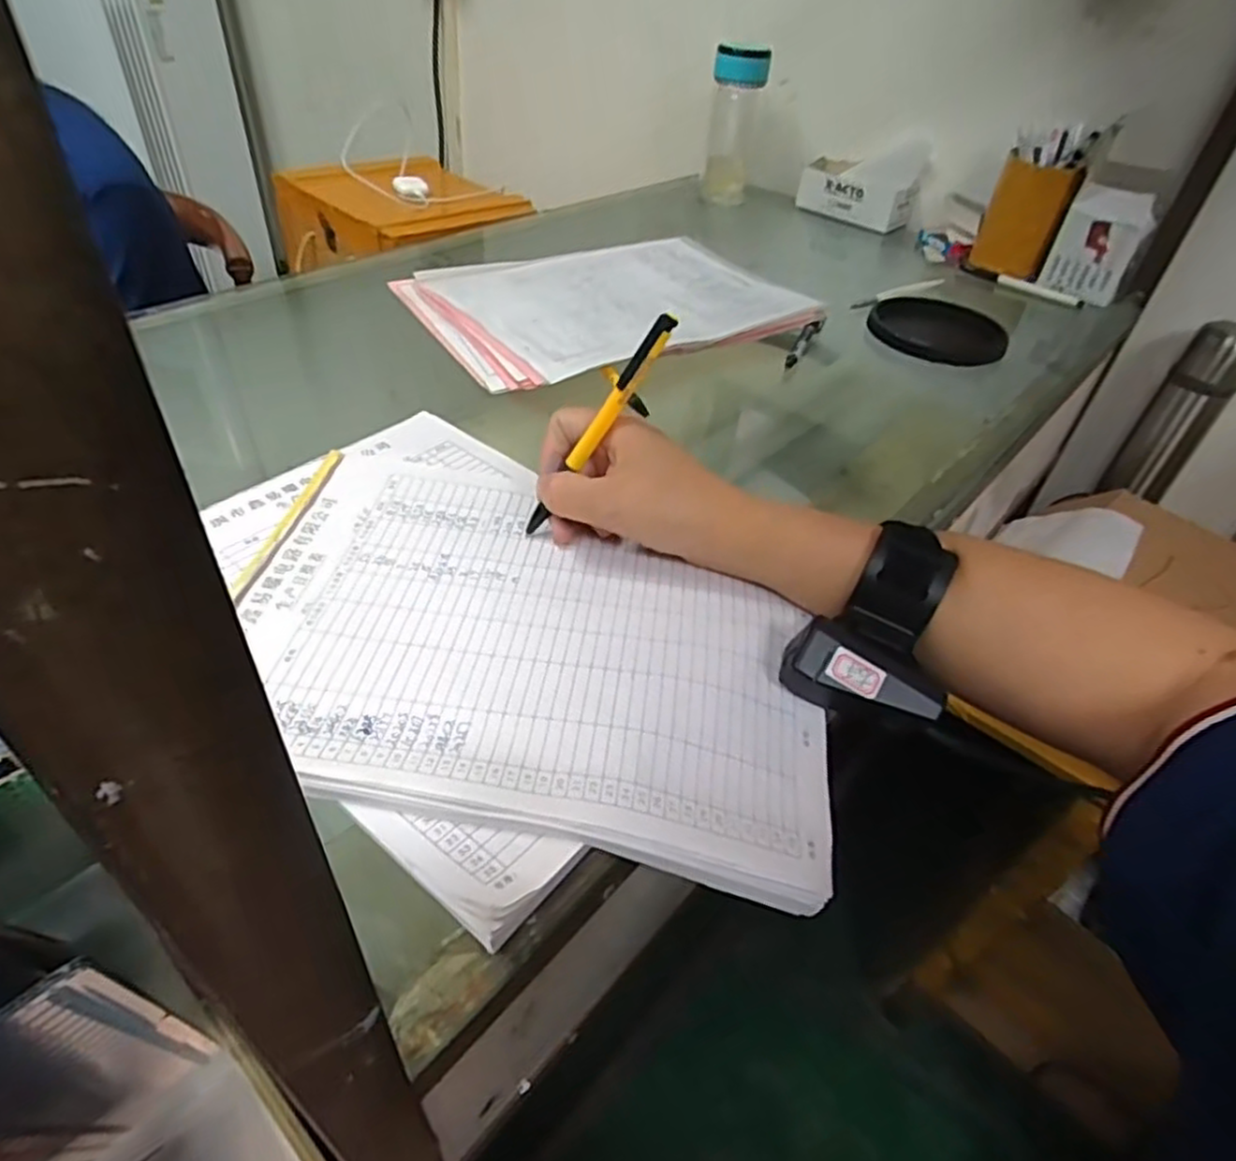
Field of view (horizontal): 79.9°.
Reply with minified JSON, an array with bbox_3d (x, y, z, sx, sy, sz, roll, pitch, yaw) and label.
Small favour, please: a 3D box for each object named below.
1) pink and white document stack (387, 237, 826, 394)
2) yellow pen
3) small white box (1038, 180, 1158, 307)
[{"bbox_3d":[-0.003,-0.256,0.665,0.330,0.019,0.238,-19,48,-24],"label":"pink and white document stack"},{"bbox_3d":[-0.011,-0.077,0.379,0.011,0.135,0.009,16,31,-40],"label":"yellow pen"},{"bbox_3d":[0.492,-0.344,0.754,0.071,0.105,0.021,24,46,19],"label":"small white box"}]

